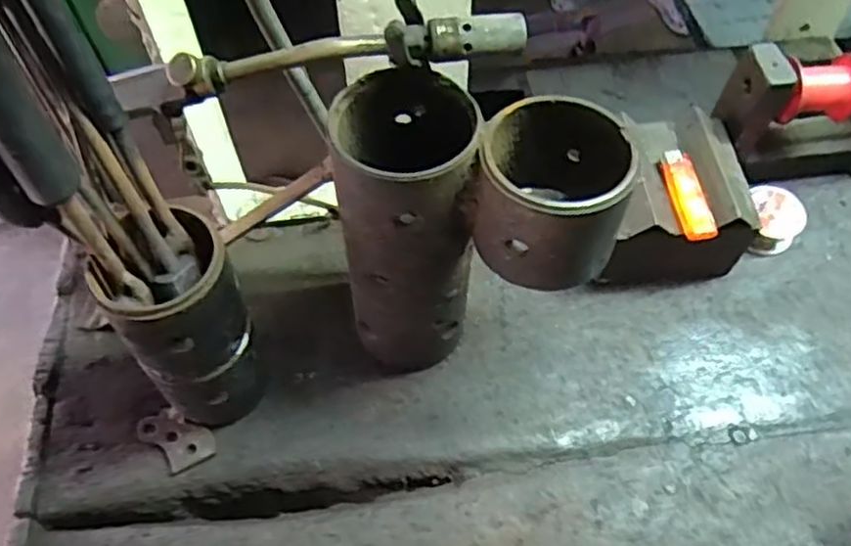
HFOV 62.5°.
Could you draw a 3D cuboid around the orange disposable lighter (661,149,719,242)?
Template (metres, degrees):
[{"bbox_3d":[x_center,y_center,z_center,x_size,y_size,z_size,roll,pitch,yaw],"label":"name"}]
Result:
[{"bbox_3d":[0.208,-0.062,0.556,0.025,0.015,0.078,-5,57,-2],"label":"orange disposable lighter"}]

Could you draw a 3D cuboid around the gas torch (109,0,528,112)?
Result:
[{"bbox_3d":[-0.064,-0.130,0.419,0.243,0.054,0.034,-1,57,0],"label":"gas torch"}]

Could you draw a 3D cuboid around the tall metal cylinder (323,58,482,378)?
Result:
[{"bbox_3d":[-0.011,-0.022,0.496,0.089,0.231,0.094,-2,57,0],"label":"tall metal cylinder"}]

